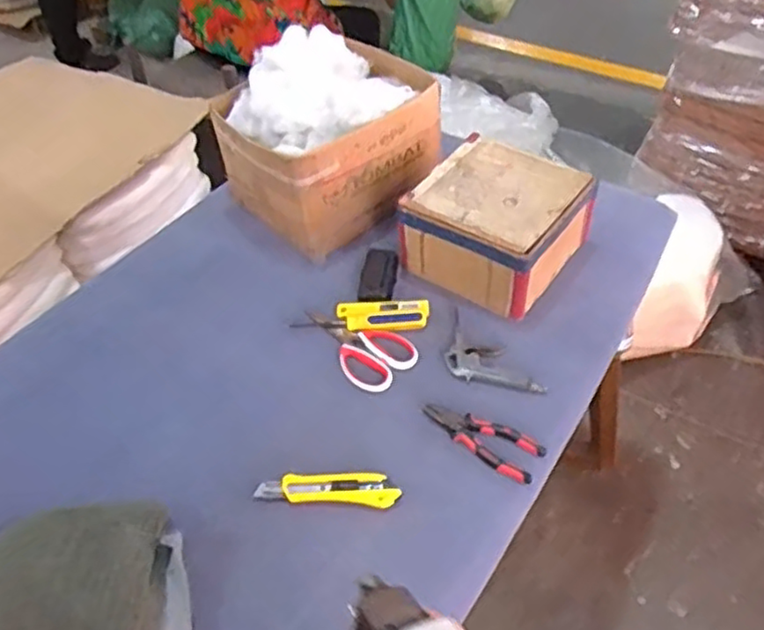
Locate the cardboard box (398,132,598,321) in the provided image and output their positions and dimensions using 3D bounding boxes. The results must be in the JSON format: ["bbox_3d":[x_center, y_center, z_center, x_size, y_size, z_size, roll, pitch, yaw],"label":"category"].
[{"bbox_3d":[0.174,-0.139,1.029,0.216,0.132,0.221,27,53,27],"label":"cardboard box"}]

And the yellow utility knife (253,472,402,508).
[{"bbox_3d":[-0.063,0.205,0.806,0.166,0.015,0.036,1,46,6],"label":"yellow utility knife"}]

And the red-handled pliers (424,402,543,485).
[{"bbox_3d":[0.122,0.153,0.849,0.154,0.020,0.062,22,51,24],"label":"red-handled pliers"}]

